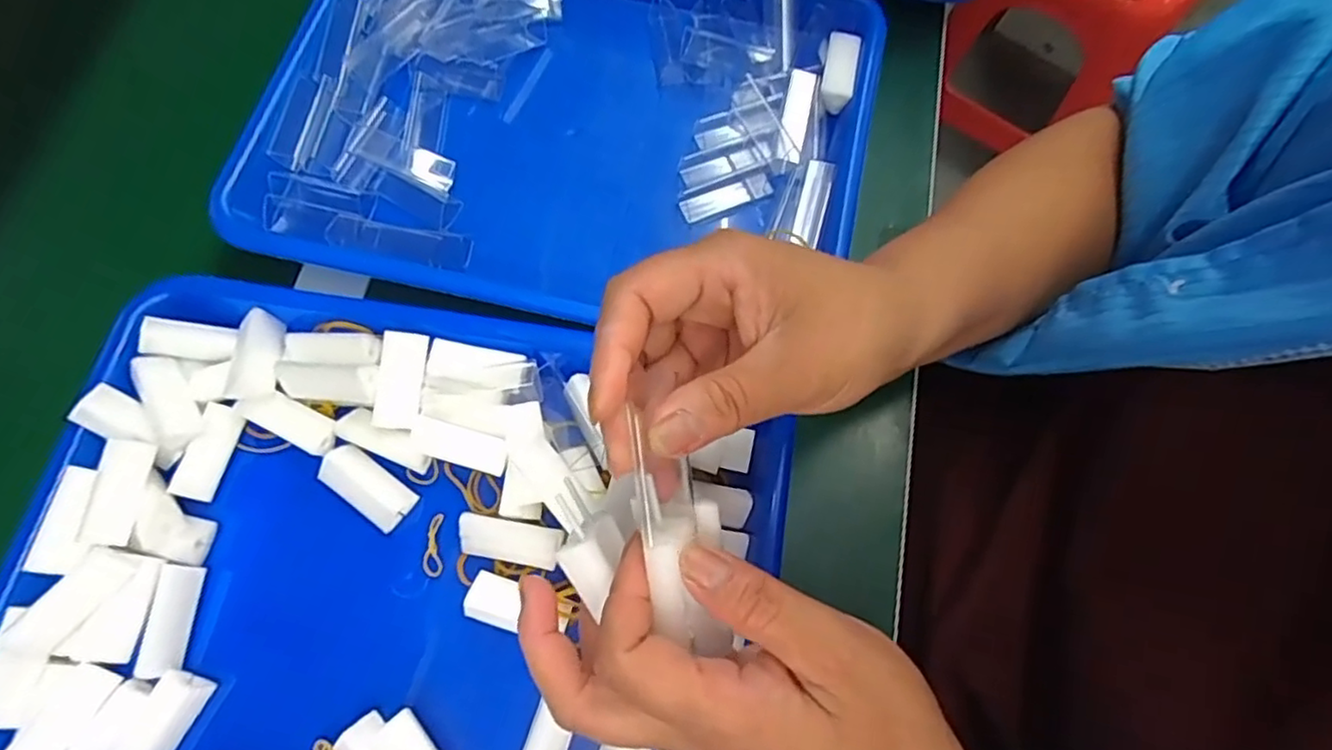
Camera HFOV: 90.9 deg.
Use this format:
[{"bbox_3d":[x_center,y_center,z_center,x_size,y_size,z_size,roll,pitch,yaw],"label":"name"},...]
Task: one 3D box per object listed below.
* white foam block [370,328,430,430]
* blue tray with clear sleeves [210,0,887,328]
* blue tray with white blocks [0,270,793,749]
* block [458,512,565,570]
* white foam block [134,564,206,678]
[{"bbox_3d":[-0.127,0.002,0.313,0.019,0.012,0.045,5,71,2],"label":"white foam block"},{"bbox_3d":[-0.054,-0.148,0.392,0.335,0.049,0.255,14,71,5],"label":"blue tray with clear sleeves"},{"bbox_3d":[-0.115,0.092,0.299,0.319,0.052,0.245,9,71,3],"label":"blue tray with white blocks"},{"bbox_3d":[-0.072,0.076,0.301,0.046,0.010,0.018,11,71,4],"label":"block"},{"bbox_3d":[-0.221,0.108,0.292,0.015,0.012,0.046,-1,71,-1],"label":"white foam block"}]

